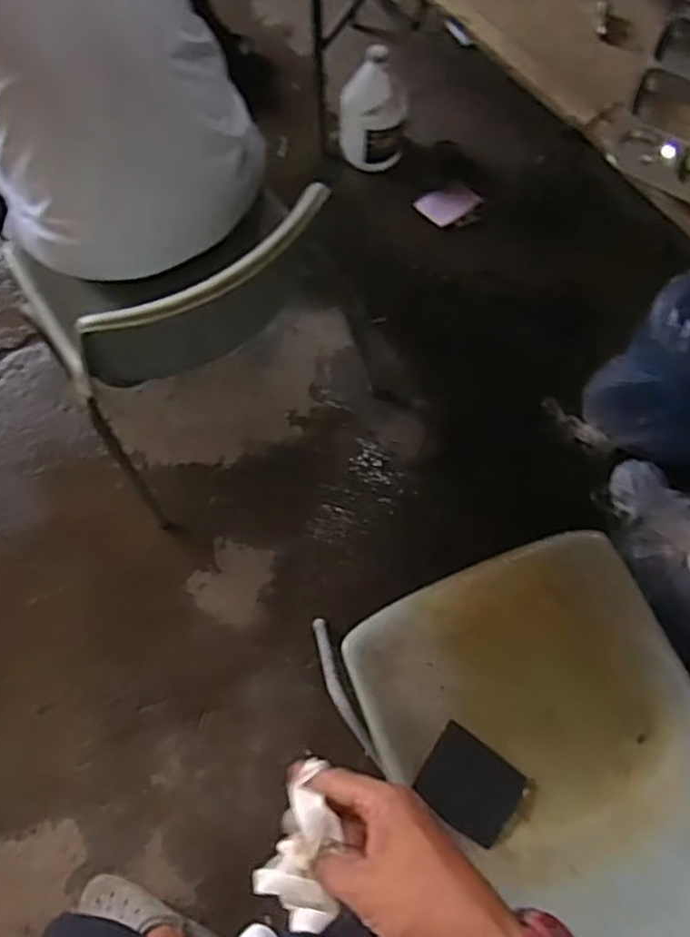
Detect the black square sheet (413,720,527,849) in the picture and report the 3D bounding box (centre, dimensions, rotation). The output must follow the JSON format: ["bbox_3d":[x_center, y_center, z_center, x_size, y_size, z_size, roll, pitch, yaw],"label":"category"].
[{"bbox_3d":[0.182,0.462,1.045,0.139,0.017,0.120,33,74,11],"label":"black square sheet"}]

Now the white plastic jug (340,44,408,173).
[{"bbox_3d":[0.068,-0.867,1.718,0.156,0.302,0.181,3,71,1],"label":"white plastic jug"}]

